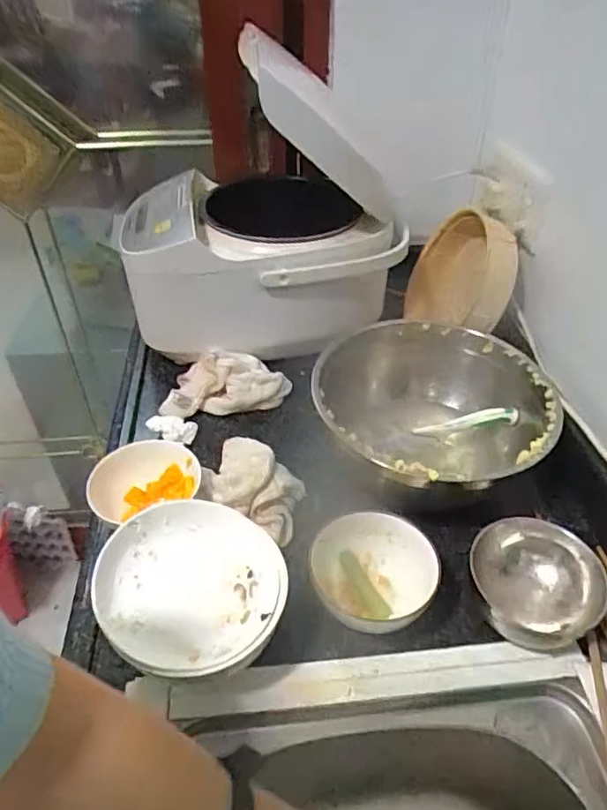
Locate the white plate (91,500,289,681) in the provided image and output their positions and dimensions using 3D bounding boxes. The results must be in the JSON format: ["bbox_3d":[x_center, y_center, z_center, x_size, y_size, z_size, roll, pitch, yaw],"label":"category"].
[{"bbox_3d":[-0.093,0.153,0.484,0.151,0.038,0.148,-1,42,1],"label":"white plate"}]

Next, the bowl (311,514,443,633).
[{"bbox_3d":[0.063,0.161,0.537,0.111,0.057,0.107,-1,42,1],"label":"bowl"}]

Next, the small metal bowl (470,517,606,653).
[{"bbox_3d":[0.213,0.164,0.526,0.110,0.064,0.098,5,42,7],"label":"small metal bowl"}]

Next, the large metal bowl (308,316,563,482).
[{"bbox_3d":[0.142,0.018,0.643,0.241,0.108,0.248,-1,42,1],"label":"large metal bowl"}]

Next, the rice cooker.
[{"bbox_3d":[-0.065,-0.283,0.776,0.325,0.338,0.280,-3,42,-2],"label":"rice cooker"}]

